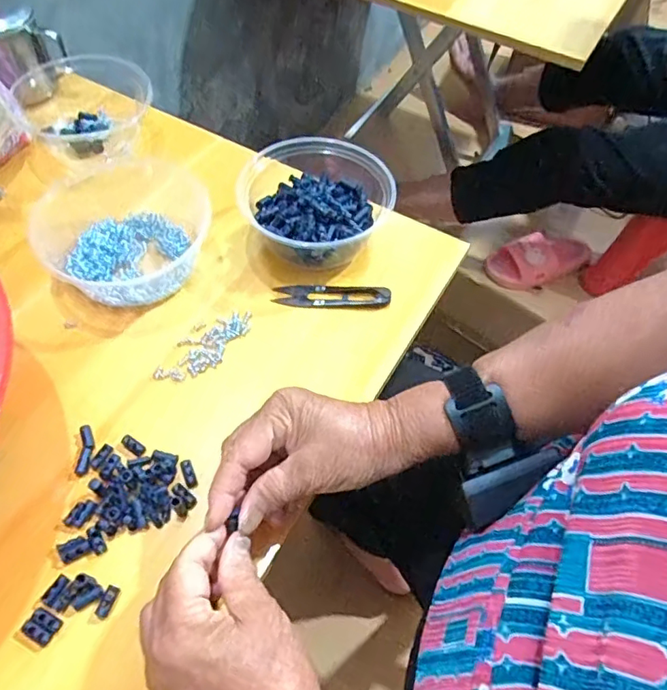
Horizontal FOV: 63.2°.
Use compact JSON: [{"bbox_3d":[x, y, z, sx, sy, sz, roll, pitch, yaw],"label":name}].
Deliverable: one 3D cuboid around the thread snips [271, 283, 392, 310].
[{"bbox_3d":[-0.002,-0.044,0.484,0.103,0.004,0.024,2,69,6],"label":"thread snips"}]

